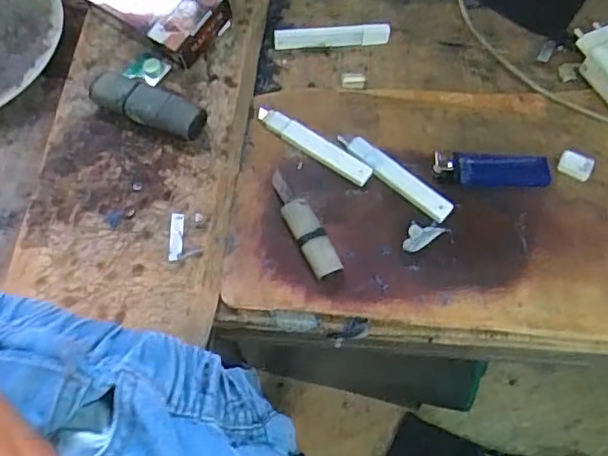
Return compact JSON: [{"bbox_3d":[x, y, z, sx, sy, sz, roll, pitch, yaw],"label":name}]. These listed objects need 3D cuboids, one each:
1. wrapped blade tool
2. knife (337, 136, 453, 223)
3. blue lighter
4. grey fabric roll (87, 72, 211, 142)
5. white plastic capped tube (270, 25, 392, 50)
[{"bbox_3d":[-0.001,-0.004,0.387,0.019,0.012,0.082,-23,67,-12],"label":"wrapped blade tool"},{"bbox_3d":[0.063,-0.038,0.410,0.092,0.006,0.018,39,70,16],"label":"knife"},{"bbox_3d":[0.132,-0.041,0.413,0.082,0.006,0.022,1,65,-1],"label":"blue lighter"},{"bbox_3d":[-0.110,-0.086,0.409,0.080,0.026,0.028,27,67,11],"label":"grey fabric roll"},{"bbox_3d":[0.023,-0.152,0.469,0.092,0.015,0.011,-5,65,-3],"label":"white plastic capped tube"}]

